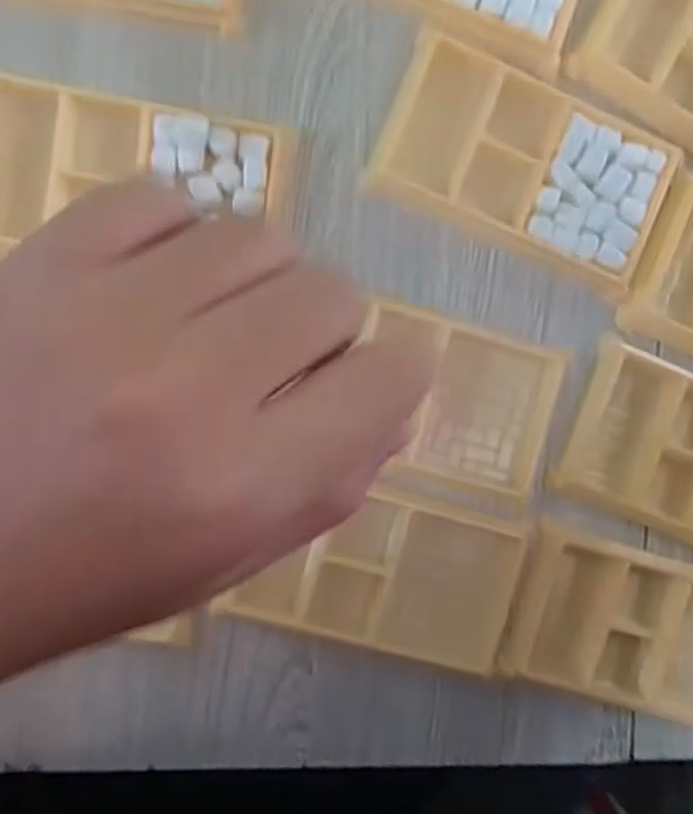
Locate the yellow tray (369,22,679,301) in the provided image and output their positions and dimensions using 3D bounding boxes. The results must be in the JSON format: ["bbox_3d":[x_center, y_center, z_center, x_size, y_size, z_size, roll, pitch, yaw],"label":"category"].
[{"bbox_3d":[0.084,-0.110,0.328,0.133,0.013,0.074,23,89,-8],"label":"yellow tray"}]

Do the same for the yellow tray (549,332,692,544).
[{"bbox_3d":[0.173,0.027,0.346,0.134,0.013,0.074,23,89,-8],"label":"yellow tray"}]

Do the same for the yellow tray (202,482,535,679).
[{"bbox_3d":[0.018,0.076,0.328,0.125,0.014,0.071,15,90,-8],"label":"yellow tray"}]

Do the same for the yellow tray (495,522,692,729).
[{"bbox_3d":[0.148,0.111,0.347,0.142,0.013,0.077,16,90,-8],"label":"yellow tray"}]

